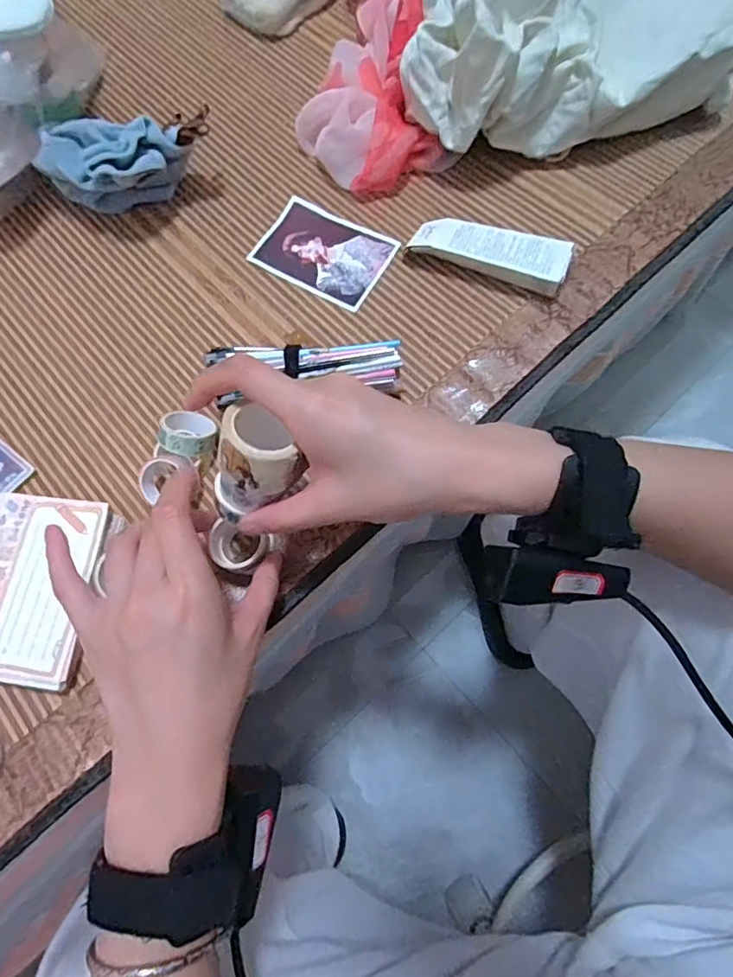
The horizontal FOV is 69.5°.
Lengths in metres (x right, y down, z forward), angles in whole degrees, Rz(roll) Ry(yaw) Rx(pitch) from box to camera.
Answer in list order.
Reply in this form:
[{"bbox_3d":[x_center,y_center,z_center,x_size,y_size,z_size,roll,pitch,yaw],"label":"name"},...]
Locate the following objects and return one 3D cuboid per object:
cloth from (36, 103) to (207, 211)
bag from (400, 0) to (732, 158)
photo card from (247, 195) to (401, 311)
[{"bbox_3d":[-0.195,-0.263,0.434,0.141,0.060,0.065,-10,72,-2],"label":"cloth"},{"bbox_3d":[0.183,-0.382,0.413,0.322,0.132,0.171,-18,73,-3],"label":"bag"},{"bbox_3d":[-0.035,-0.196,0.438,0.107,0.004,0.074,29,76,12],"label":"photo card"}]

